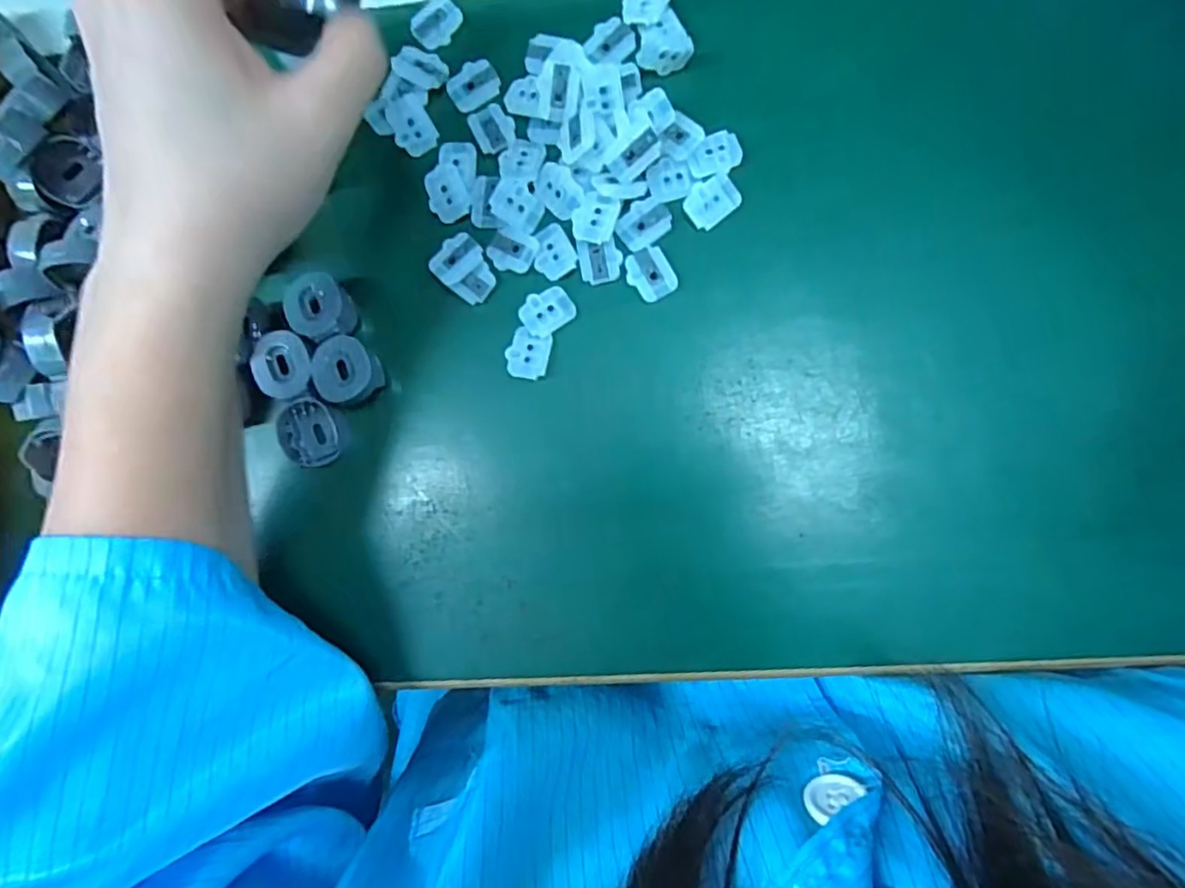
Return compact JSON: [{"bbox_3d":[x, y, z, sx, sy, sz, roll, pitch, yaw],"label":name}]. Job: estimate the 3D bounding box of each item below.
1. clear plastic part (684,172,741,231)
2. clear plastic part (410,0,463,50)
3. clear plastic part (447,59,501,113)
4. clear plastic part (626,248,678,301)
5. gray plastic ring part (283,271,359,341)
[{"bbox_3d":[0.049,-0.100,0.259,0.022,0.005,0.016,-39,82,2],"label":"clear plastic part"},{"bbox_3d":[-0.069,-0.186,0.279,0.018,0.004,0.023,37,90,8],"label":"clear plastic part"},{"bbox_3d":[-0.052,-0.156,0.271,0.022,0.004,0.019,-30,83,4],"label":"clear plastic part"},{"bbox_3d":[0.023,-0.070,0.257,0.017,0.004,0.022,-33,83,3],"label":"clear plastic part"},{"bbox_3d":[-0.115,-0.058,0.270,0.029,0.015,0.025,36,90,8],"label":"gray plastic ring part"}]

